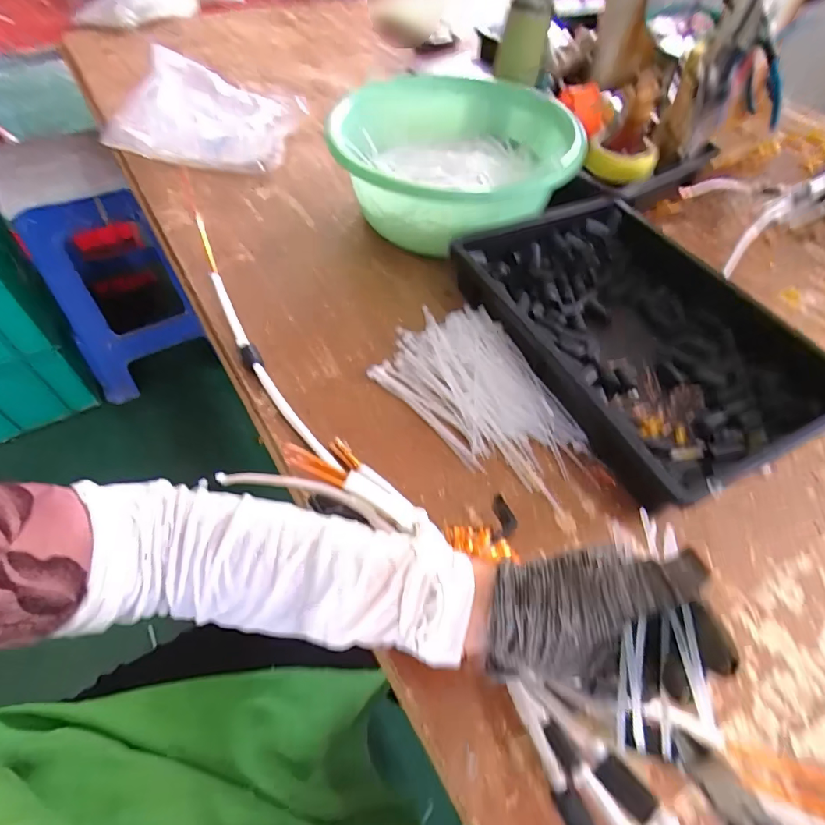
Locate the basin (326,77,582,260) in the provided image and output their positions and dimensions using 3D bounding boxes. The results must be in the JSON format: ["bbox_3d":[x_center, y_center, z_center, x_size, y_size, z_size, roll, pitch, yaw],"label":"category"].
[{"bbox_3d":[0.049,-0.317,0.629,0.282,0.122,0.307,1,53,-2],"label":"basin"}]

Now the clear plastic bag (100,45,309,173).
[{"bbox_3d":[-0.309,-0.461,0.734,0.262,0.095,0.184,0,53,-3],"label":"clear plastic bag"}]

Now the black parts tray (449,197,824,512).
[{"bbox_3d":[0.234,-0.094,0.514,0.254,0.058,0.369,-22,57,-18],"label":"black parts tray"}]

